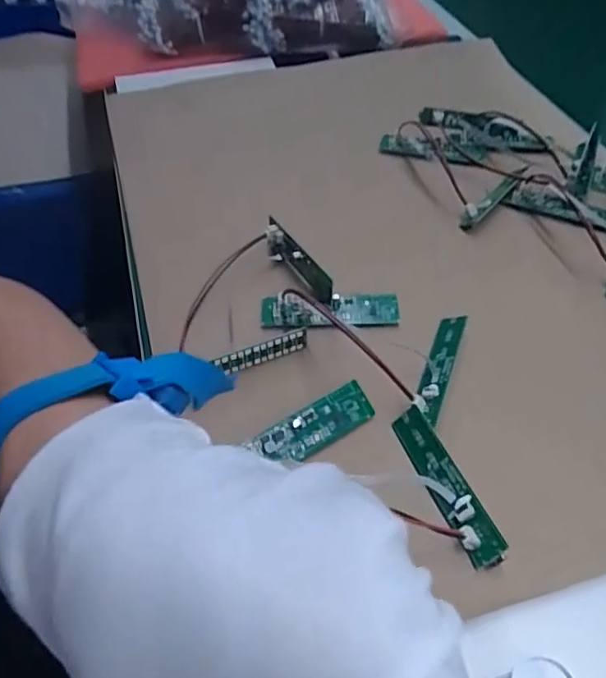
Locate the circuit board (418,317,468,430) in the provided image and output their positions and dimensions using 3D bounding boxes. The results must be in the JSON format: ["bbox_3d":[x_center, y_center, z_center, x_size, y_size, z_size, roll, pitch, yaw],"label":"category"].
[{"bbox_3d":[0.076,0.015,0.327,0.014,0.004,0.078,5,45,27],"label":"circuit board"}]

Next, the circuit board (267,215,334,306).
[{"bbox_3d":[-0.004,-0.048,0.370,0.012,0.019,0.074,-24,52,-18],"label":"circuit board"}]

